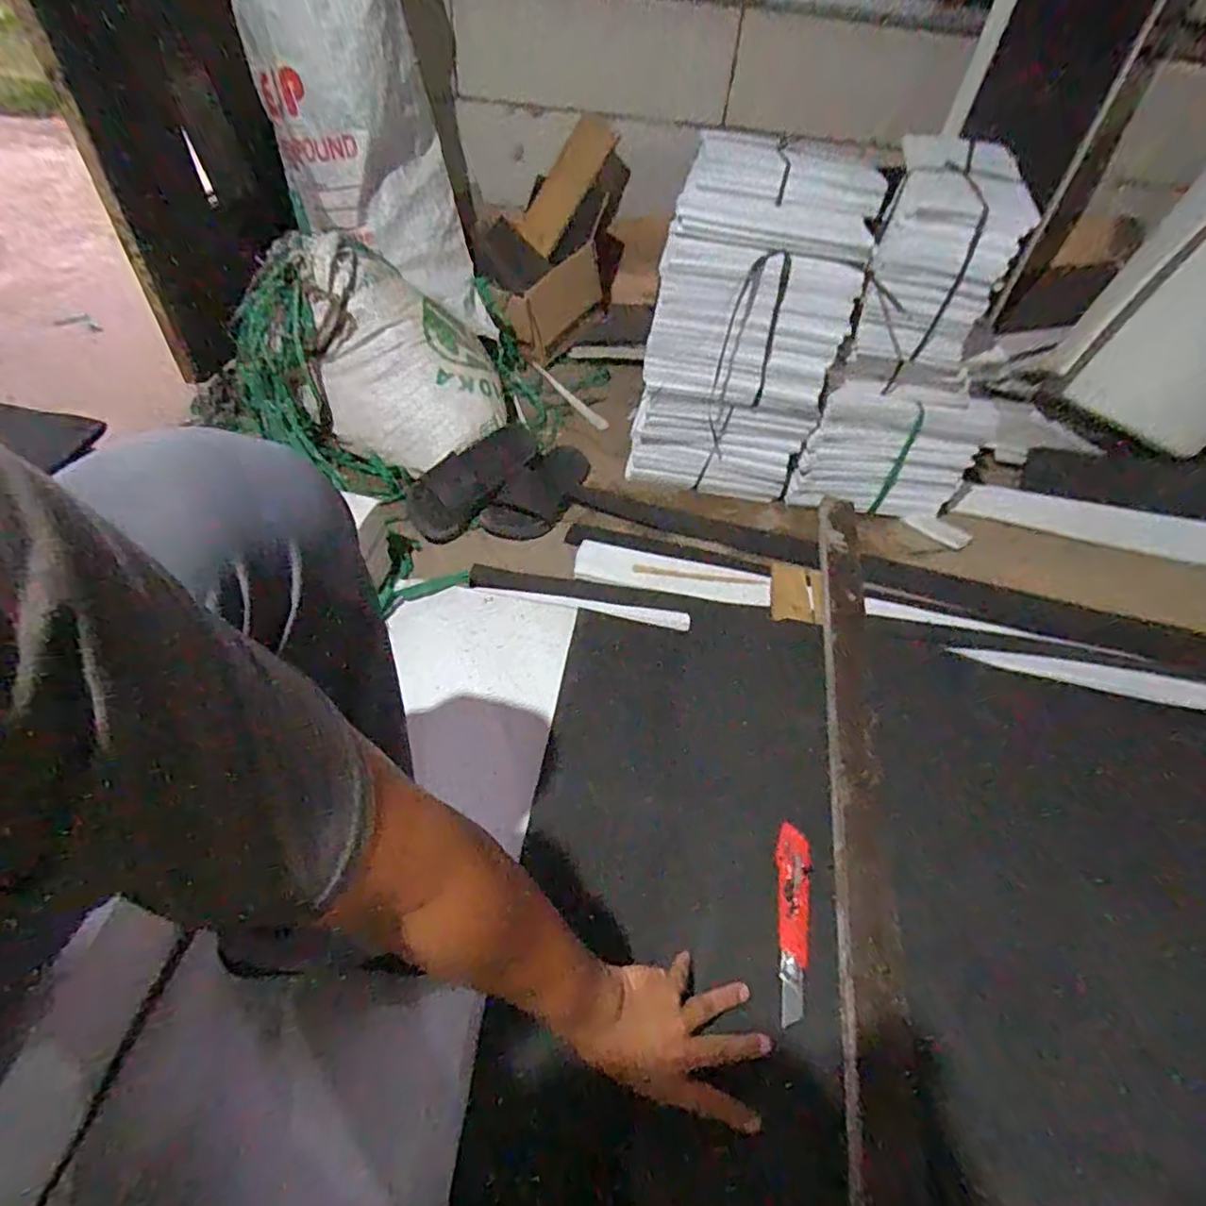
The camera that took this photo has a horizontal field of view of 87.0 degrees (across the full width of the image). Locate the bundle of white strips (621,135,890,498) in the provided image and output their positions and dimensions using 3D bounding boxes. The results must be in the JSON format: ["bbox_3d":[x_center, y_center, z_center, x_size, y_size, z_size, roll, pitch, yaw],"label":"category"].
[{"bbox_3d":[0.228,-0.427,1.055,0.309,0.477,0.184,6,48,-1],"label":"bundle of white strips"}]

